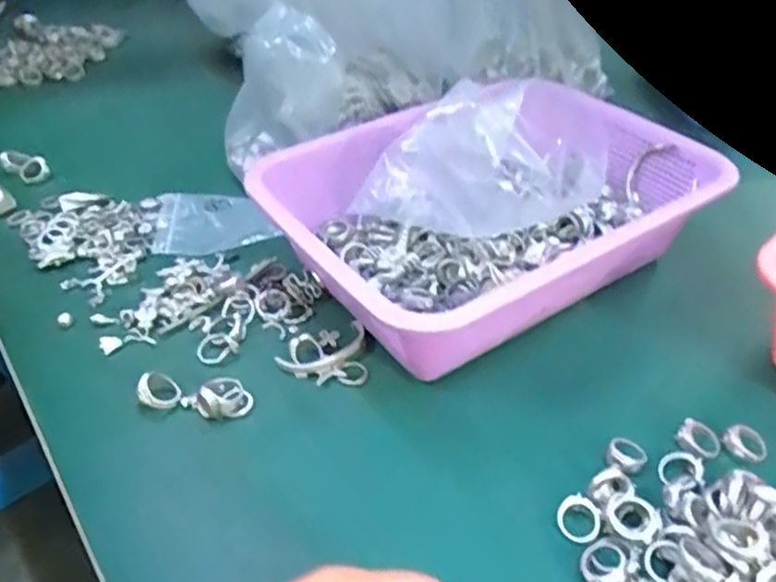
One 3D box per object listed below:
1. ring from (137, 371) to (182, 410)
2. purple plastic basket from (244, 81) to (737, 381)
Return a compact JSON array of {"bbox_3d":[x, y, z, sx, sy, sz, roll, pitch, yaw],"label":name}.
[{"bbox_3d":[-0.140,0.061,0.405,0.026,0.006,0.022,22,60,-14],"label":"ring"},{"bbox_3d":[0.075,-0.058,0.486,0.284,0.080,0.216,-24,45,-24],"label":"purple plastic basket"}]

